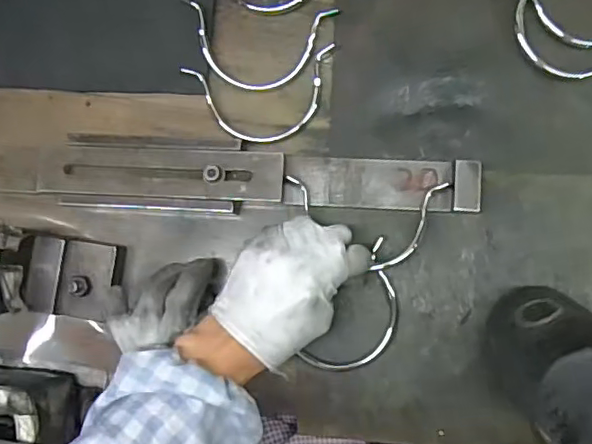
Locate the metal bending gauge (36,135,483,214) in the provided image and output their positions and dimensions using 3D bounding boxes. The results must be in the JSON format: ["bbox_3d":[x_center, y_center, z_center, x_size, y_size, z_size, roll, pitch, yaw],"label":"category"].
[{"bbox_3d":[-0.036,-0.034,0.458,0.346,0.027,0.056,3,87,6],"label":"metal bending gauge"}]

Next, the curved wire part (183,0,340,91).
[{"bbox_3d":[-0.032,-0.145,0.473,0.124,0.021,0.068,7,87,6],"label":"curved wire part"}]

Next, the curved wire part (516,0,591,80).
[{"bbox_3d":[0.208,-0.149,0.435,0.069,0.024,0.120,-36,84,3],"label":"curved wire part"}]

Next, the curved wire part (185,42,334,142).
[{"bbox_3d":[-0.026,-0.101,0.471,0.124,0.013,0.069,-9,86,5],"label":"curved wire part"}]

